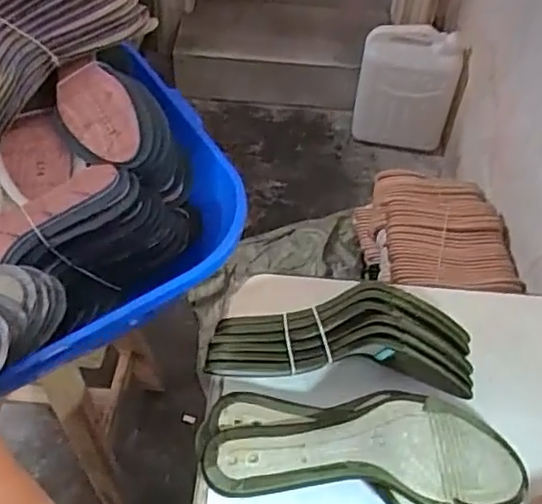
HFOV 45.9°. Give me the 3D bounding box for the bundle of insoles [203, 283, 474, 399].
[{"bbox_3d":[0.062,0.083,0.580,0.226,0.079,0.074,6,51,3],"label":"bundle of insoles"}]

